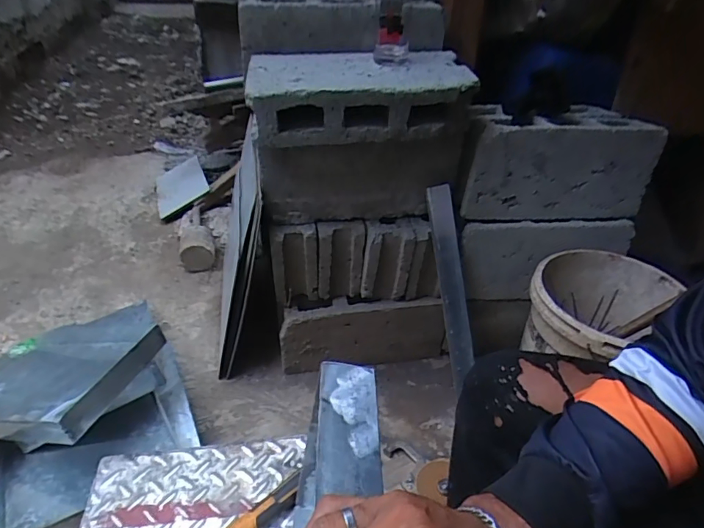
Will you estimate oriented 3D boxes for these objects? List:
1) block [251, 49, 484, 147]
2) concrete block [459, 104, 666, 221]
[{"bbox_3d":[0.016,-0.310,0.859,0.400,0.110,0.197,-6,36,-14],"label":"block"},{"bbox_3d":[0.430,-0.235,1.030,0.408,0.194,0.189,-2,35,-7],"label":"concrete block"}]

